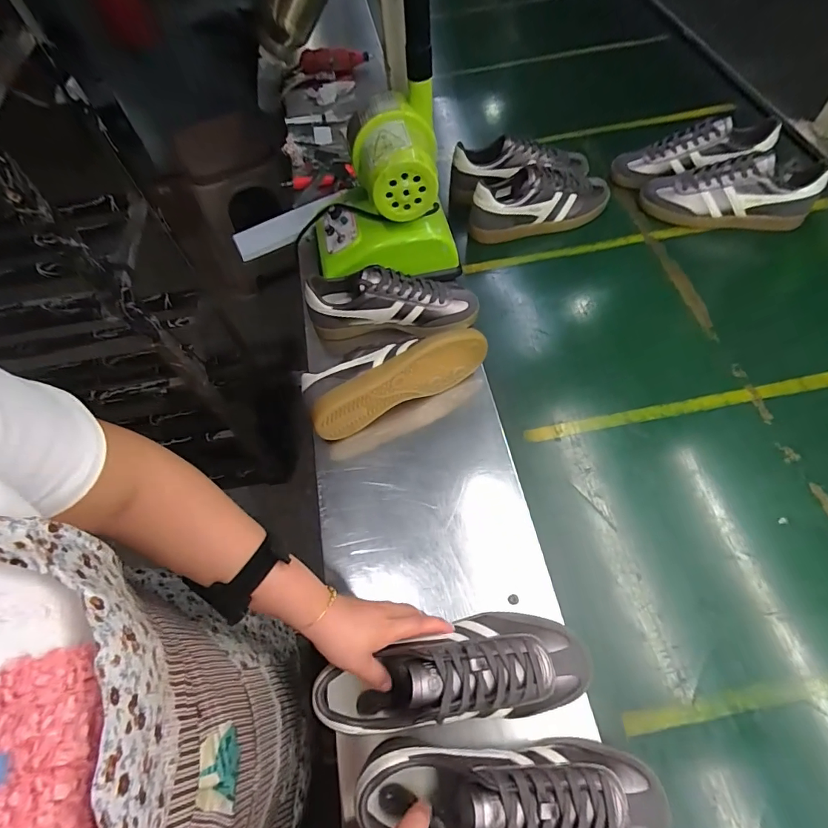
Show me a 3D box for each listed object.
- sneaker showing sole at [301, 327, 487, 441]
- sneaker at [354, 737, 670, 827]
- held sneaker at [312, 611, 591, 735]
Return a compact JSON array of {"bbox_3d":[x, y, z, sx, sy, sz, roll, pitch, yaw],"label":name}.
[{"bbox_3d":[-0.029,-0.058,0.637,0.253,0.105,0.088,-23,62,-11],"label":"sneaker showing sole"},{"bbox_3d":[0.085,0.341,0.391,0.259,0.079,0.092,5,60,0],"label":"sneaker"},{"bbox_3d":[0.041,0.257,0.445,0.259,0.083,0.091,-6,60,-10],"label":"held sneaker"}]

